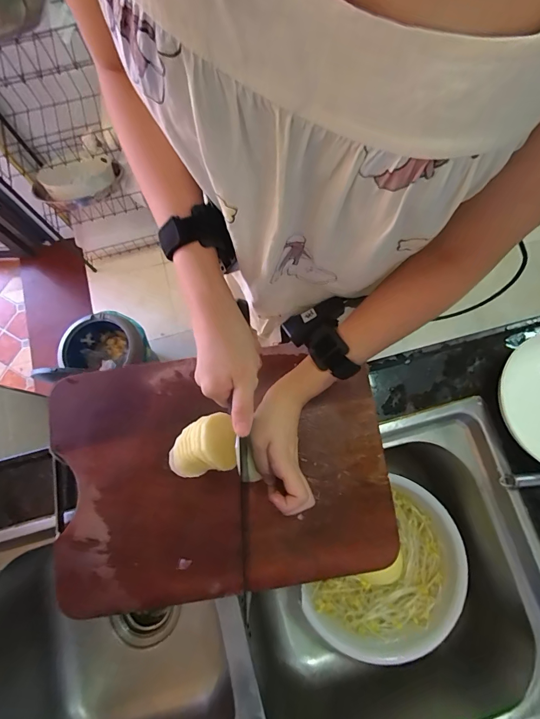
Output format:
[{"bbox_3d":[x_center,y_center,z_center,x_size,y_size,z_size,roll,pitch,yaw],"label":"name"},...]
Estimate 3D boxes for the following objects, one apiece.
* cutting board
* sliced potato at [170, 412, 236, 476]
[{"bbox_3d":[-0.061,0.130,0.435,0.388,0.023,0.272,-9,76,-2],"label":"cutting board"},{"bbox_3d":[-0.080,0.099,0.415,0.078,0.049,0.062,-12,77,-2],"label":"sliced potato"}]

